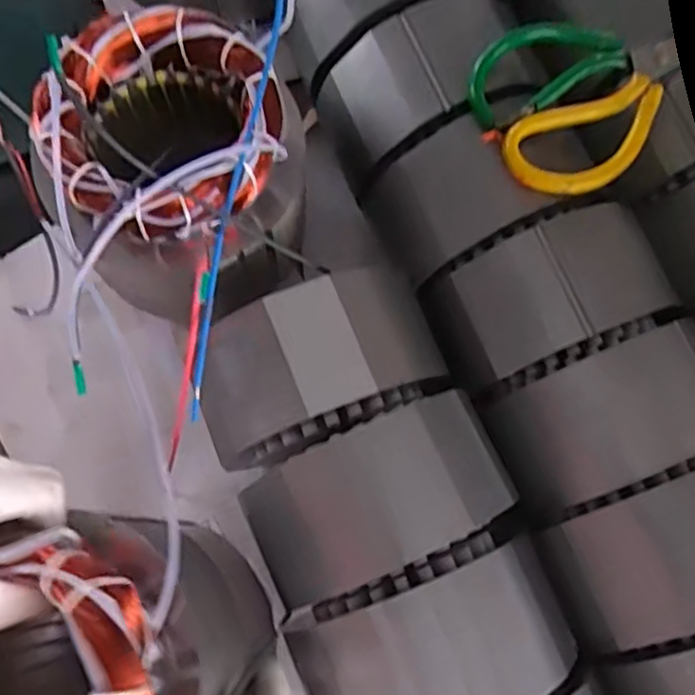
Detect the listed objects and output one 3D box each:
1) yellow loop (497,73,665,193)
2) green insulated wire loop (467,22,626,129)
[{"bbox_3d":[0.143,-0.121,0.412,0.098,0.011,0.052,-22,77,-5],"label":"yellow loop"},{"bbox_3d":[0.115,-0.168,0.416,0.095,0.017,0.047,-30,78,-7],"label":"green insulated wire loop"}]

